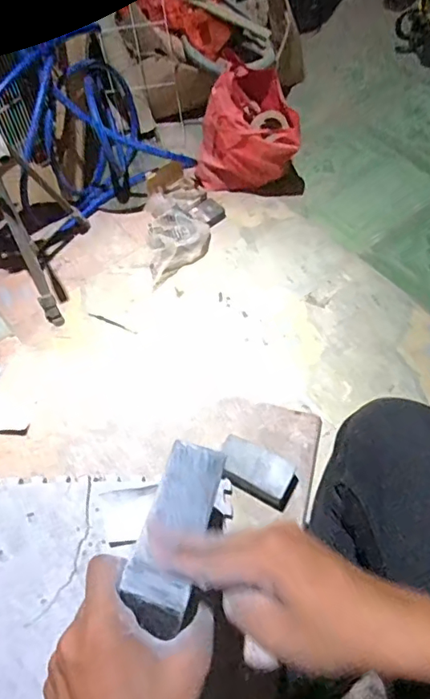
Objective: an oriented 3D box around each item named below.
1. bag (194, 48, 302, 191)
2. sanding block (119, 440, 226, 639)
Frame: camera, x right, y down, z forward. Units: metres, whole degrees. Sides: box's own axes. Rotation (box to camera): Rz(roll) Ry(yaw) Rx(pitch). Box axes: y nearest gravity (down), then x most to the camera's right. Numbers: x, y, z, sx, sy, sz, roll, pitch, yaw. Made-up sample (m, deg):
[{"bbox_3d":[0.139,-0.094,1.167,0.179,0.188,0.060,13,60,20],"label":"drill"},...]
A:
[{"bbox_3d":[0.102,-0.593,1.400,0.276,0.267,0.182,21,62,12],"label":"bag"},{"bbox_3d":[-0.026,0.127,0.369,0.044,0.032,0.135,9,33,7],"label":"sanding block"}]

